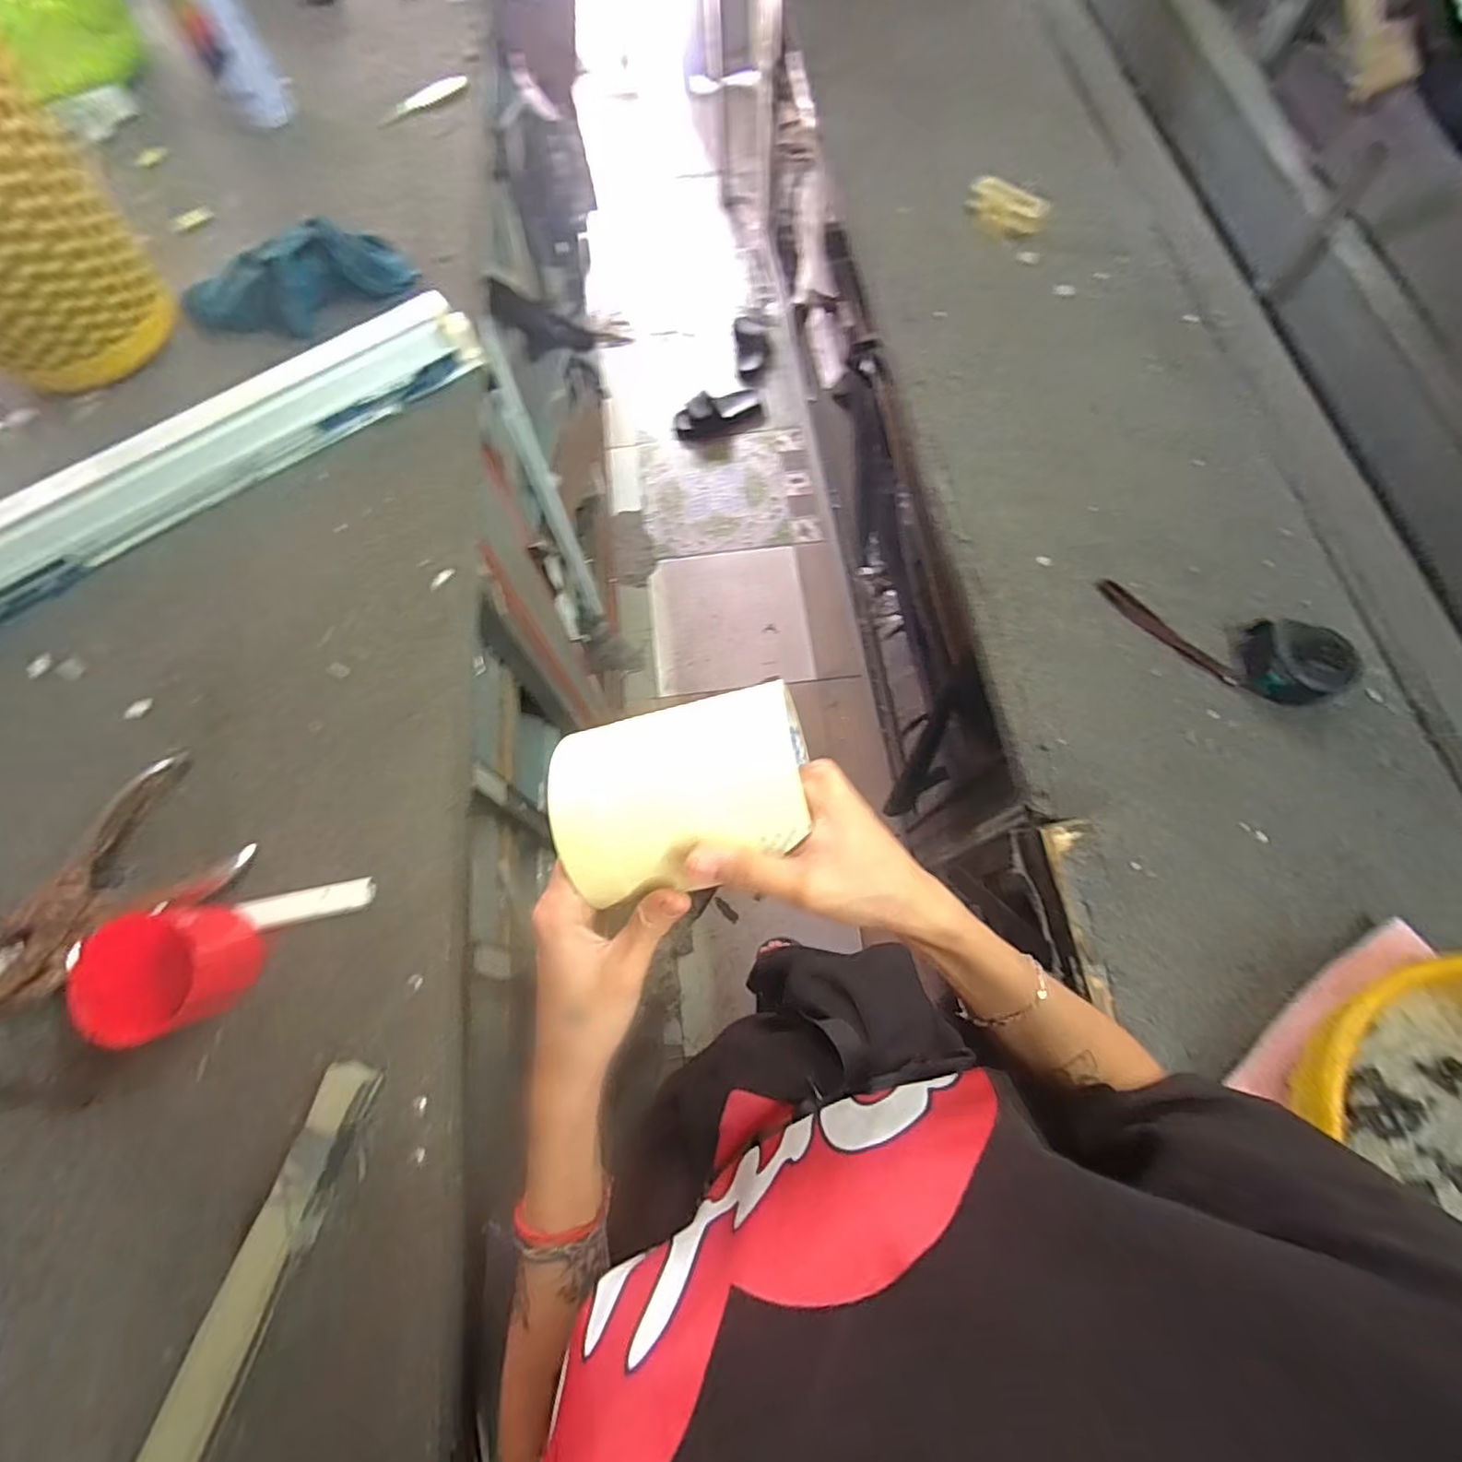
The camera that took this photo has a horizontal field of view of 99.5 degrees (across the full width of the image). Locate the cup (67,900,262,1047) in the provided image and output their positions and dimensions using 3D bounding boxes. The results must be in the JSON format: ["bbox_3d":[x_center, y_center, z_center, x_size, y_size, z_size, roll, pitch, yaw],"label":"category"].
[{"bbox_3d":[-0.313,0.134,0.351,0.067,0.054,0.069,0,72,1],"label":"cup"}]

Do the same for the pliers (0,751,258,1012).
[{"bbox_3d":[-0.396,0.095,0.390,0.153,0.023,0.101,-37,75,-10],"label":"pliers"}]

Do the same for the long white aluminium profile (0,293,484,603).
[{"bbox_3d":[-0.528,-0.134,0.458,0.729,0.049,0.044,-35,74,-10],"label":"long white aluminium profile"}]

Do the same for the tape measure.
[{"bbox_3d":[0.415,-0.076,0.530,0.193,0.044,0.055,26,74,23],"label":"tape measure"}]

